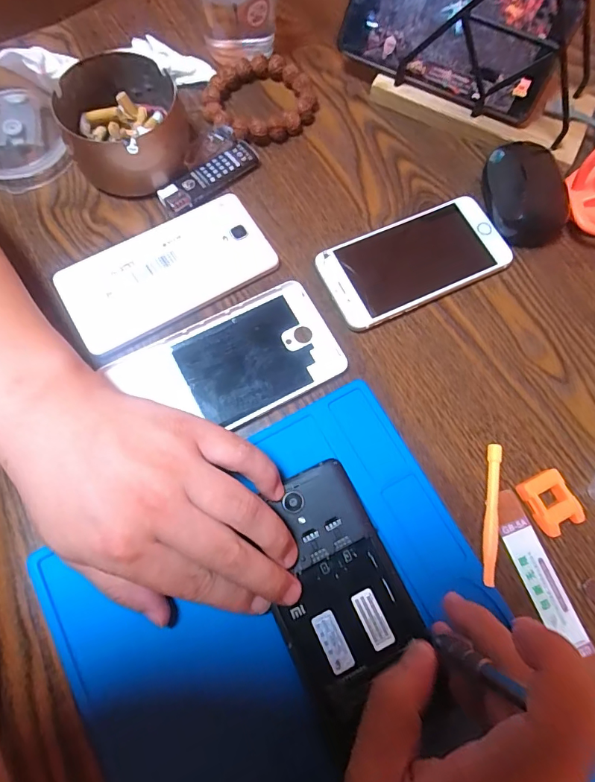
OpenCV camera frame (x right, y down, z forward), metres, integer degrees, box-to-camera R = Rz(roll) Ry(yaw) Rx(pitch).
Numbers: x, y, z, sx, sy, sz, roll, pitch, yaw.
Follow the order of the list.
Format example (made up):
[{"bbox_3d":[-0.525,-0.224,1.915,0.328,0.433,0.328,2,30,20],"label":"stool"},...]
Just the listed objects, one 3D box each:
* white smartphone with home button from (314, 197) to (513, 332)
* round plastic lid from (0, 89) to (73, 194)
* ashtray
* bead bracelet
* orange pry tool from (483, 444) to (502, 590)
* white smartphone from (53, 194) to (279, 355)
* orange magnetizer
[{"bbox_3d":[0.084,-0.095,0.316,0.133,0.010,0.065,-24,75,-8],"label":"white smartphone with home button"},{"bbox_3d":[-0.217,-0.191,0.333,0.071,0.017,0.078,-28,76,-9],"label":"round plastic lid"},{"bbox_3d":[-0.125,-0.192,0.321,0.091,0.045,0.093,-20,75,-7],"label":"ashtray"},{"bbox_3d":[-0.031,-0.235,0.354,0.085,0.015,0.077,-35,77,-11],"label":"bead bracelet"},{"bbox_3d":[0.119,0.074,0.266,0.008,0.007,0.083,10,73,2],"label":"orange pry tool"},{"bbox_3d":[-0.091,-0.084,0.306,0.140,0.011,0.071,-30,76,-10],"label":"white smartphone"},{"bbox_3d":[0.153,0.068,0.266,0.027,0.012,0.034,-26,75,-9],"label":"orange magnetizer"}]

